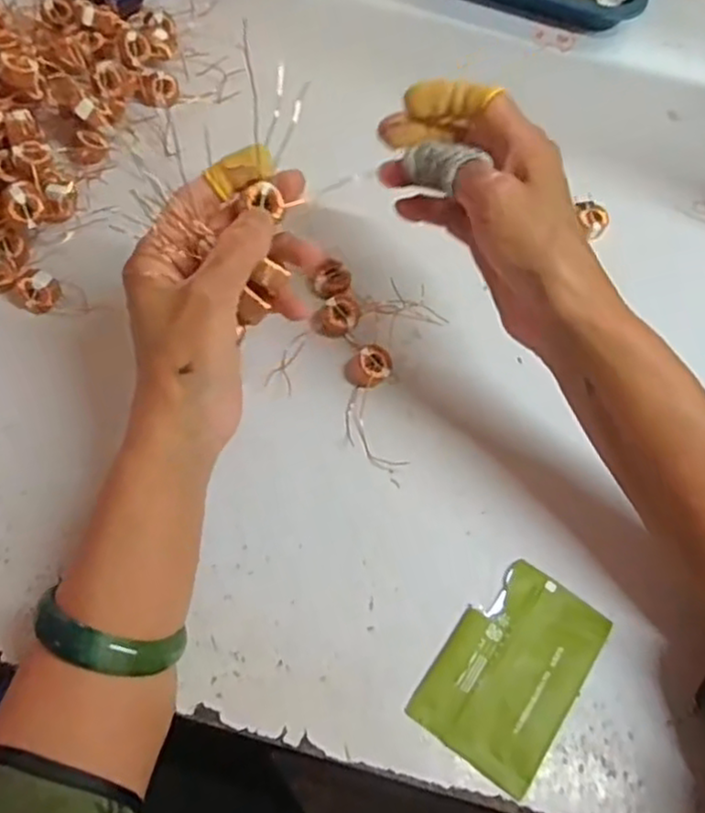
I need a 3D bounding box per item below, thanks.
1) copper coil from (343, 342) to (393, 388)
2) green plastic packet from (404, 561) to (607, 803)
[{"bbox_3d":[0.010,-0.025,0.432,0.027,0.016,0.022,9,62,0],"label":"copper coil"},{"bbox_3d":[0.084,0.134,0.364,0.067,0.004,0.103,34,65,13],"label":"green plastic packet"}]

